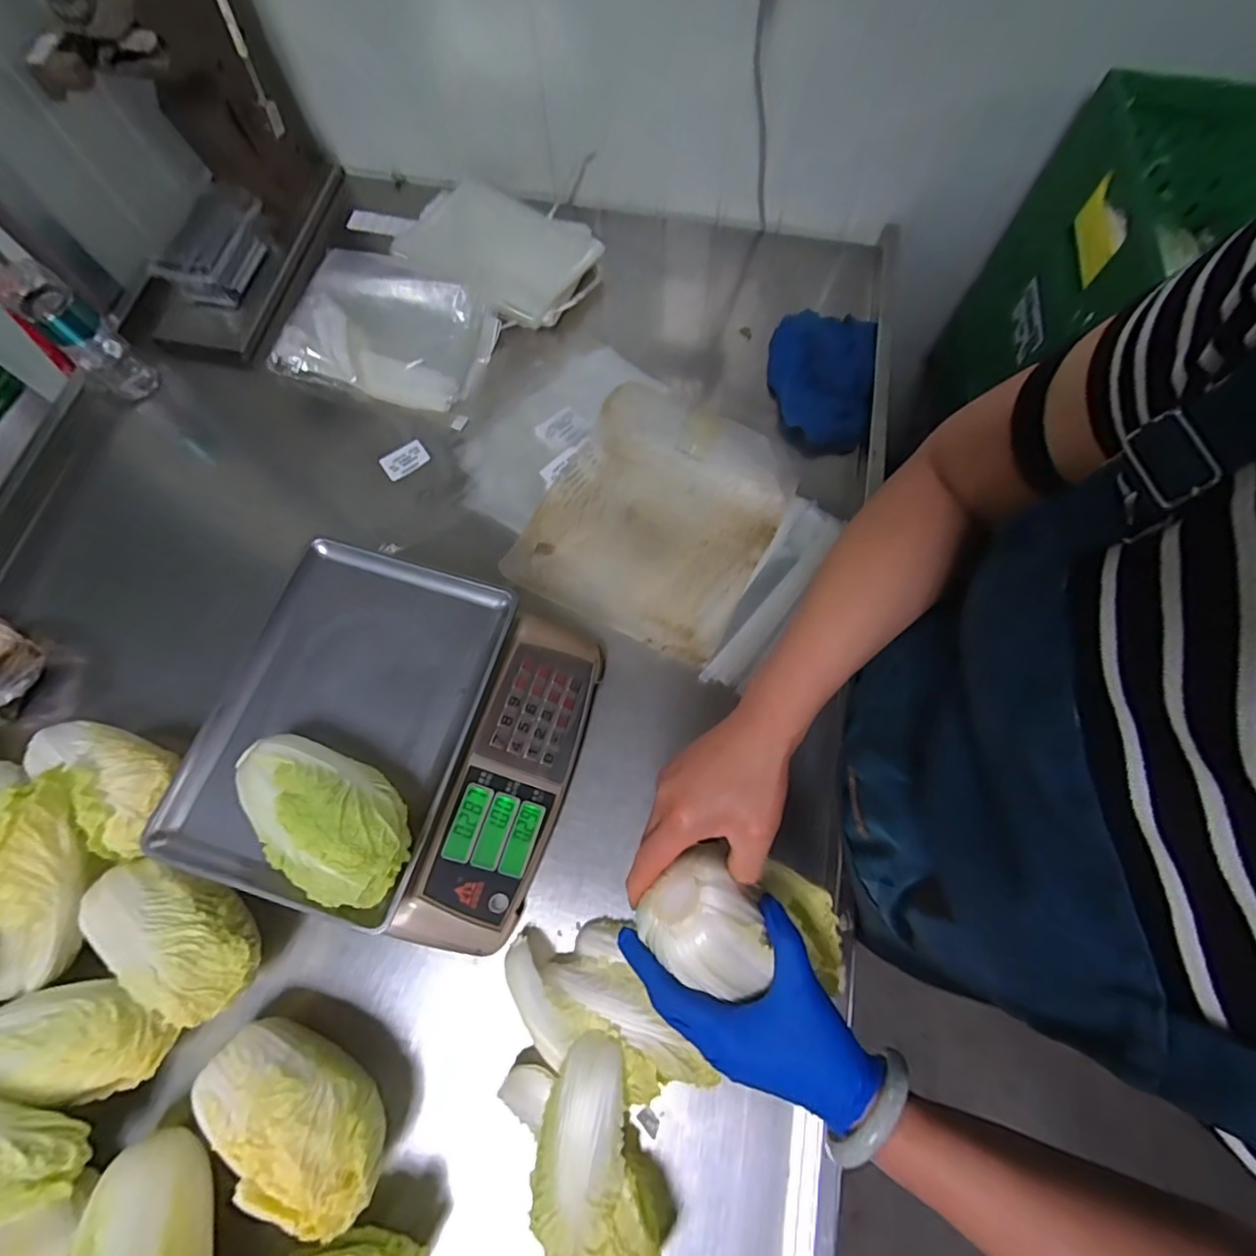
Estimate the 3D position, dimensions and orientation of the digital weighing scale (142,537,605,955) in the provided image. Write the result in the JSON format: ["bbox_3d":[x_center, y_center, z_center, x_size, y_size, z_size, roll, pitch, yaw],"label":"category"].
[{"bbox_3d":[-0.223,0.104,0.567,0.324,0.115,0.315,15,72,6],"label":"digital weighing scale"}]

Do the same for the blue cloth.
[{"bbox_3d":[0.254,-0.338,0.762,0.135,0.071,0.195,9,71,4],"label":"blue cloth"}]

